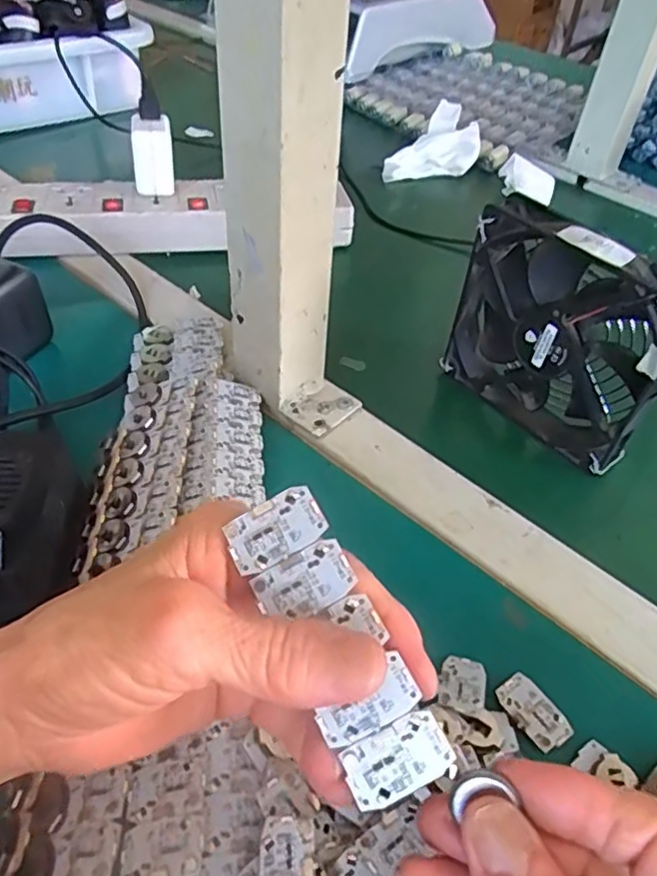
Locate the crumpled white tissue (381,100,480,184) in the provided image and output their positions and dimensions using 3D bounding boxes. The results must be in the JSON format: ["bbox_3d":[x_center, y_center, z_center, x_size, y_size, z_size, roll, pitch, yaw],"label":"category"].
[{"bbox_3d":[0.106,-0.281,0.613,0.064,0.039,0.122,32,53,24],"label":"crumpled white tissue"}]

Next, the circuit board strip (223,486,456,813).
[{"bbox_3d":[0.002,0.058,0.181,0.028,0.004,0.088,-29,78,1],"label":"circuit board strip"}]

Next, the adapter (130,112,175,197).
[{"bbox_3d":[-0.131,-0.208,0.470,0.029,0.054,0.031,-8,48,-11],"label":"adapter"}]

